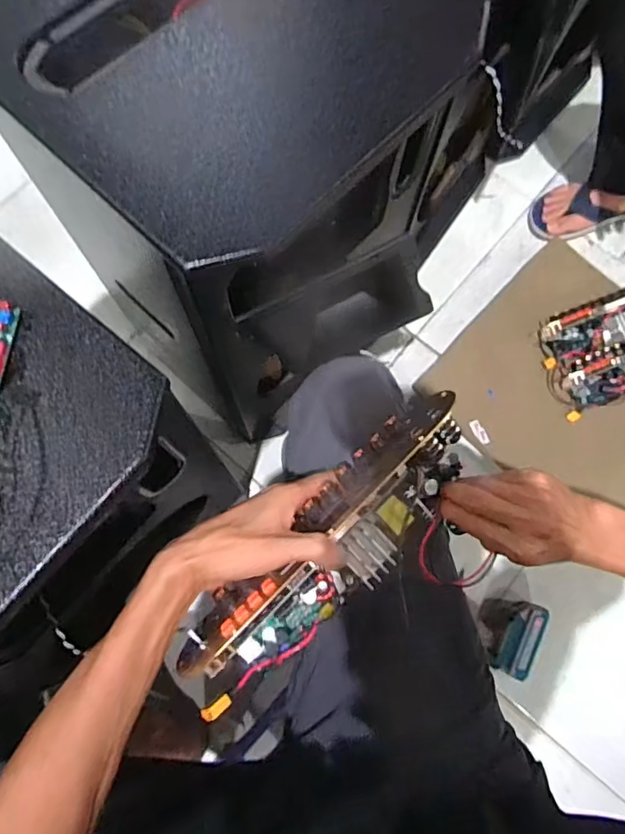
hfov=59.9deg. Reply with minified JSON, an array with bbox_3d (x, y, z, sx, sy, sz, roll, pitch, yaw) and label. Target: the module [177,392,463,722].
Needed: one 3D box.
[{"bbox_3d":[0.018,0.102,0.419,0.078,0.062,0.276,43,84,9],"label":"module"}]

